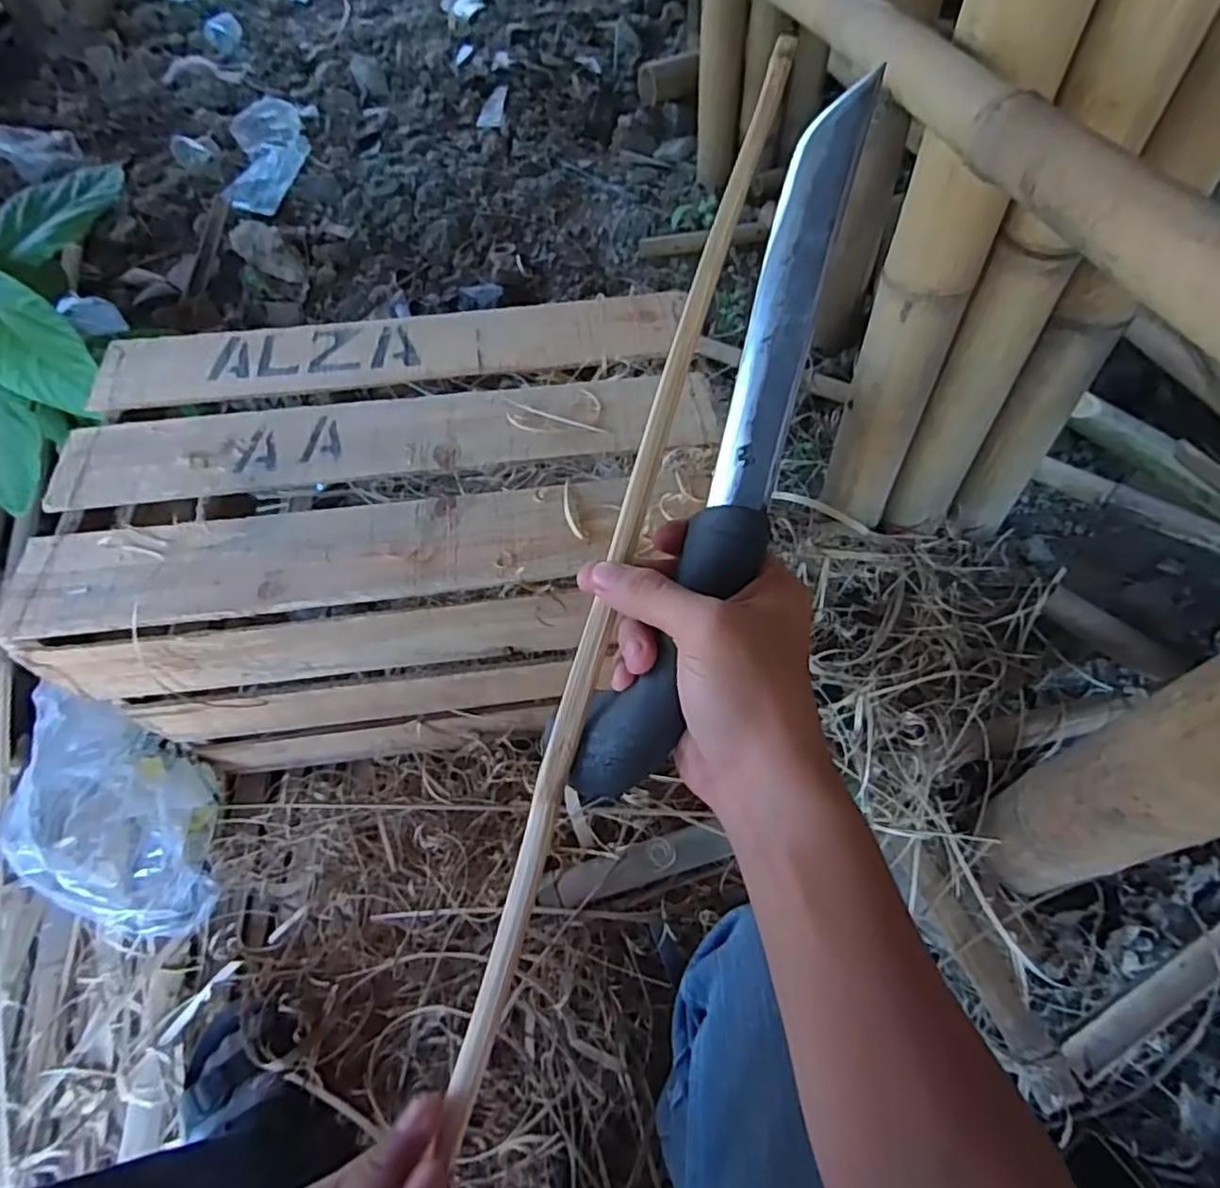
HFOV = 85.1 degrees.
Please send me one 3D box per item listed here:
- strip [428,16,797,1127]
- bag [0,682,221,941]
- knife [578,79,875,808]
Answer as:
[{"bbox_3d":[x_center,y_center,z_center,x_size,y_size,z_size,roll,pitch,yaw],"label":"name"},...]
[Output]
[{"bbox_3d":[0.011,-0.033,0.296,0.014,0.007,0.499,15,80,11],"label":"strip"},{"bbox_3d":[-0.515,0.223,0.685,0.182,0.184,0.214,1,59,3],"label":"bag"},{"bbox_3d":[0.069,-0.094,0.317,0.045,0.024,0.389,17,75,12],"label":"knife"}]

